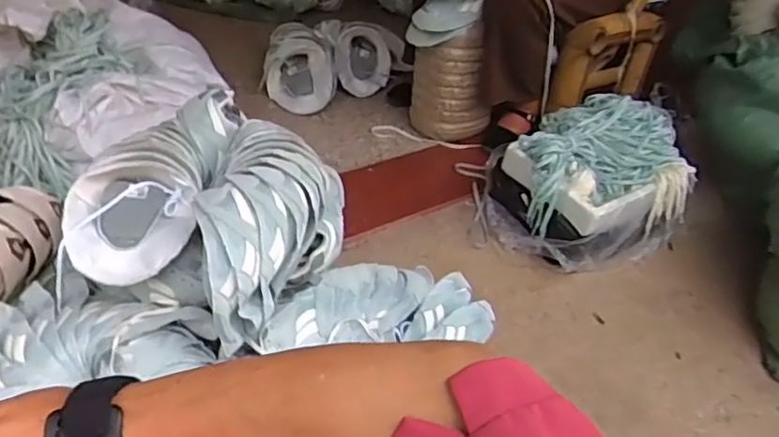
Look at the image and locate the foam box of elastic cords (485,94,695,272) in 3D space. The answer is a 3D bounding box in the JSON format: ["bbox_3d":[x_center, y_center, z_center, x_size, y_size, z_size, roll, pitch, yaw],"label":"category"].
[{"bbox_3d":[0.414,-0.086,1.314,0.364,0.255,0.338,-20,43,-32],"label":"foam box of elastic cords"}]

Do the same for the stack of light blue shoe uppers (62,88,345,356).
[{"bbox_3d":[-0.255,-0.003,0.920,0.320,0.201,0.346,11,35,6],"label":"stack of light blue shoe uppers"}]

